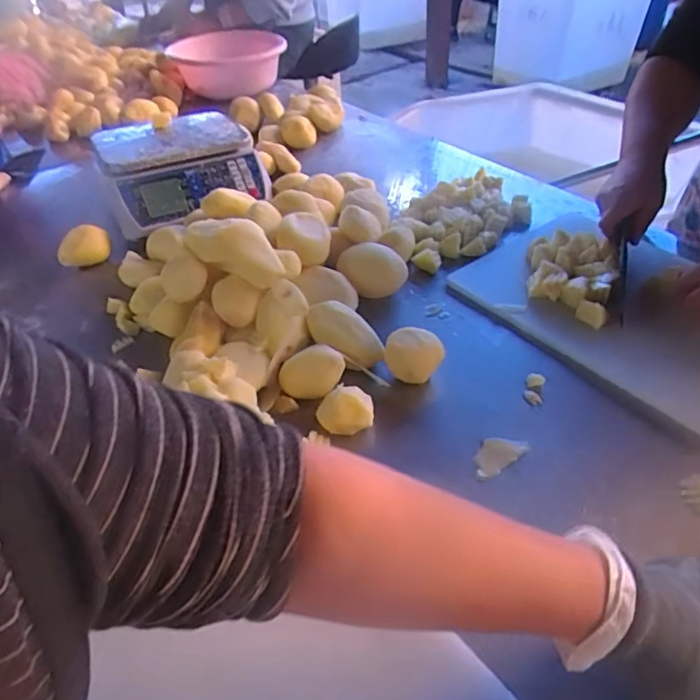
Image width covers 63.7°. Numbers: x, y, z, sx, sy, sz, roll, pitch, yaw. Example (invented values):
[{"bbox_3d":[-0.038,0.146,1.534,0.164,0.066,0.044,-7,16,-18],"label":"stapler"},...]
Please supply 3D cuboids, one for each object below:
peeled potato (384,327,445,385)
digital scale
[{"bbox_3d":[0.067,0.009,0.588,0.058,0.052,0.043,1,43,7],"label":"peeled potato"},{"bbox_3d":[-0.264,-0.285,0.876,0.239,0.086,0.257,-17,42,-14],"label":"digital scale"}]

